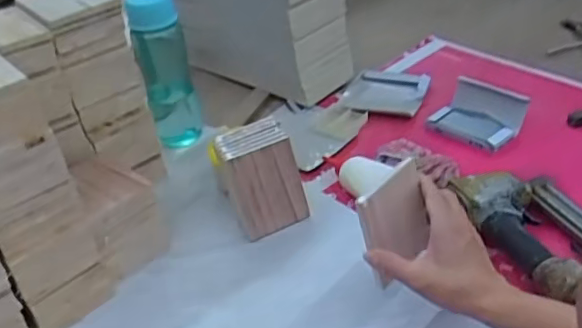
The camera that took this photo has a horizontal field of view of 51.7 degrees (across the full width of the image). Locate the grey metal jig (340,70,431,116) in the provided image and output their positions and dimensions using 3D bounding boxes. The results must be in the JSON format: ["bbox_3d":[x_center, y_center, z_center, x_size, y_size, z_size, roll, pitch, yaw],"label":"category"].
[{"bbox_3d":[0.166,-0.129,1.048,0.131,0.013,0.136,10,39,20],"label":"grey metal jig"}]

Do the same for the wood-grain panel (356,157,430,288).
[{"bbox_3d":[0.105,0.057,0.603,0.088,0.104,0.007,-33,31,-34],"label":"wood-grain panel"}]

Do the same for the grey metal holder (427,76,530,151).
[{"bbox_3d":[0.292,-0.080,0.927,0.106,0.044,0.125,-30,42,-30],"label":"grey metal holder"}]

